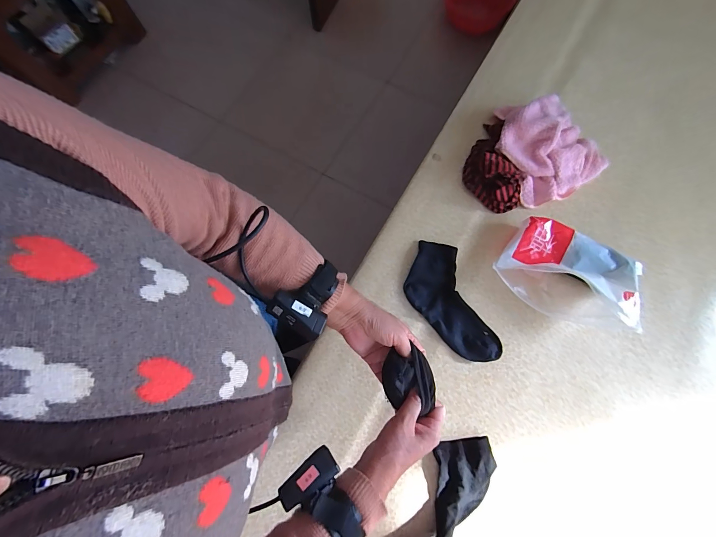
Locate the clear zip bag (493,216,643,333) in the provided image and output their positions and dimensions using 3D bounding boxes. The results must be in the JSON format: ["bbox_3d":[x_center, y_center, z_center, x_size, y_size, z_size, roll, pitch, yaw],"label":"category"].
[{"bbox_3d":[0.382,0.005,0.588,0.230,0.080,0.159,29,76,7],"label":"clear zip bag"}]

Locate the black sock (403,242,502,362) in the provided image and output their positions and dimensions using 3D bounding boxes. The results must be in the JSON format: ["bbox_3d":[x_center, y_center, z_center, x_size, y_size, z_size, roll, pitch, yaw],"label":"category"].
[{"bbox_3d":[0.162,0.062,0.598,0.115,0.021,0.234,-19,76,-6],"label":"black sock"}]

